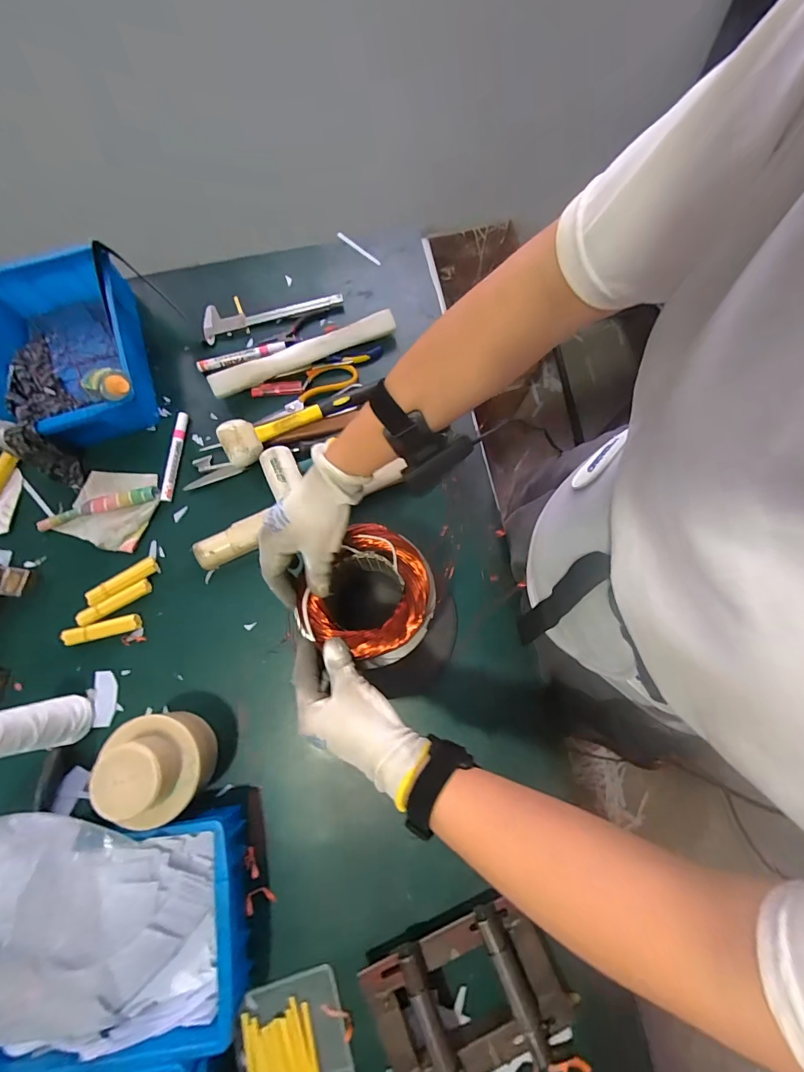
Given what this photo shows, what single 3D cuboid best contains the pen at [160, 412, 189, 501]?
[{"bbox_3d":[-0.340,-0.119,0.632,0.014,0.013,0.139,4,76,2],"label":"pen"}]

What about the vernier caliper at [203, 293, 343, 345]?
[{"bbox_3d":[-0.212,-0.369,0.691,0.225,0.014,0.057,-15,76,-3],"label":"vernier caliper"}]

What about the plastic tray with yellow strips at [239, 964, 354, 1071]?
[{"bbox_3d":[-0.111,0.586,0.462,0.120,0.018,0.174,-13,76,-2],"label":"plastic tray with yellow strips"}]

